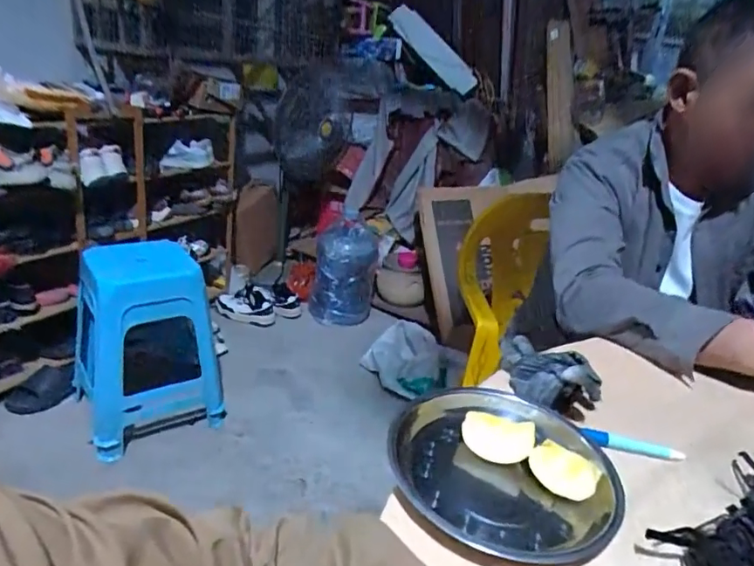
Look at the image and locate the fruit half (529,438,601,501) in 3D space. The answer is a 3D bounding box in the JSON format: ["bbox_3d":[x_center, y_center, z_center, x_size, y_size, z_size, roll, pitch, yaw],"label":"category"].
[{"bbox_3d":[0.154,0.154,0.423,0.033,0.023,0.052,-16,32,-43],"label":"fruit half"}]

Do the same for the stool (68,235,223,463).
[{"bbox_3d":[-0.670,0.174,1.496,0.367,0.535,0.284,-9,28,-32],"label":"stool"}]

